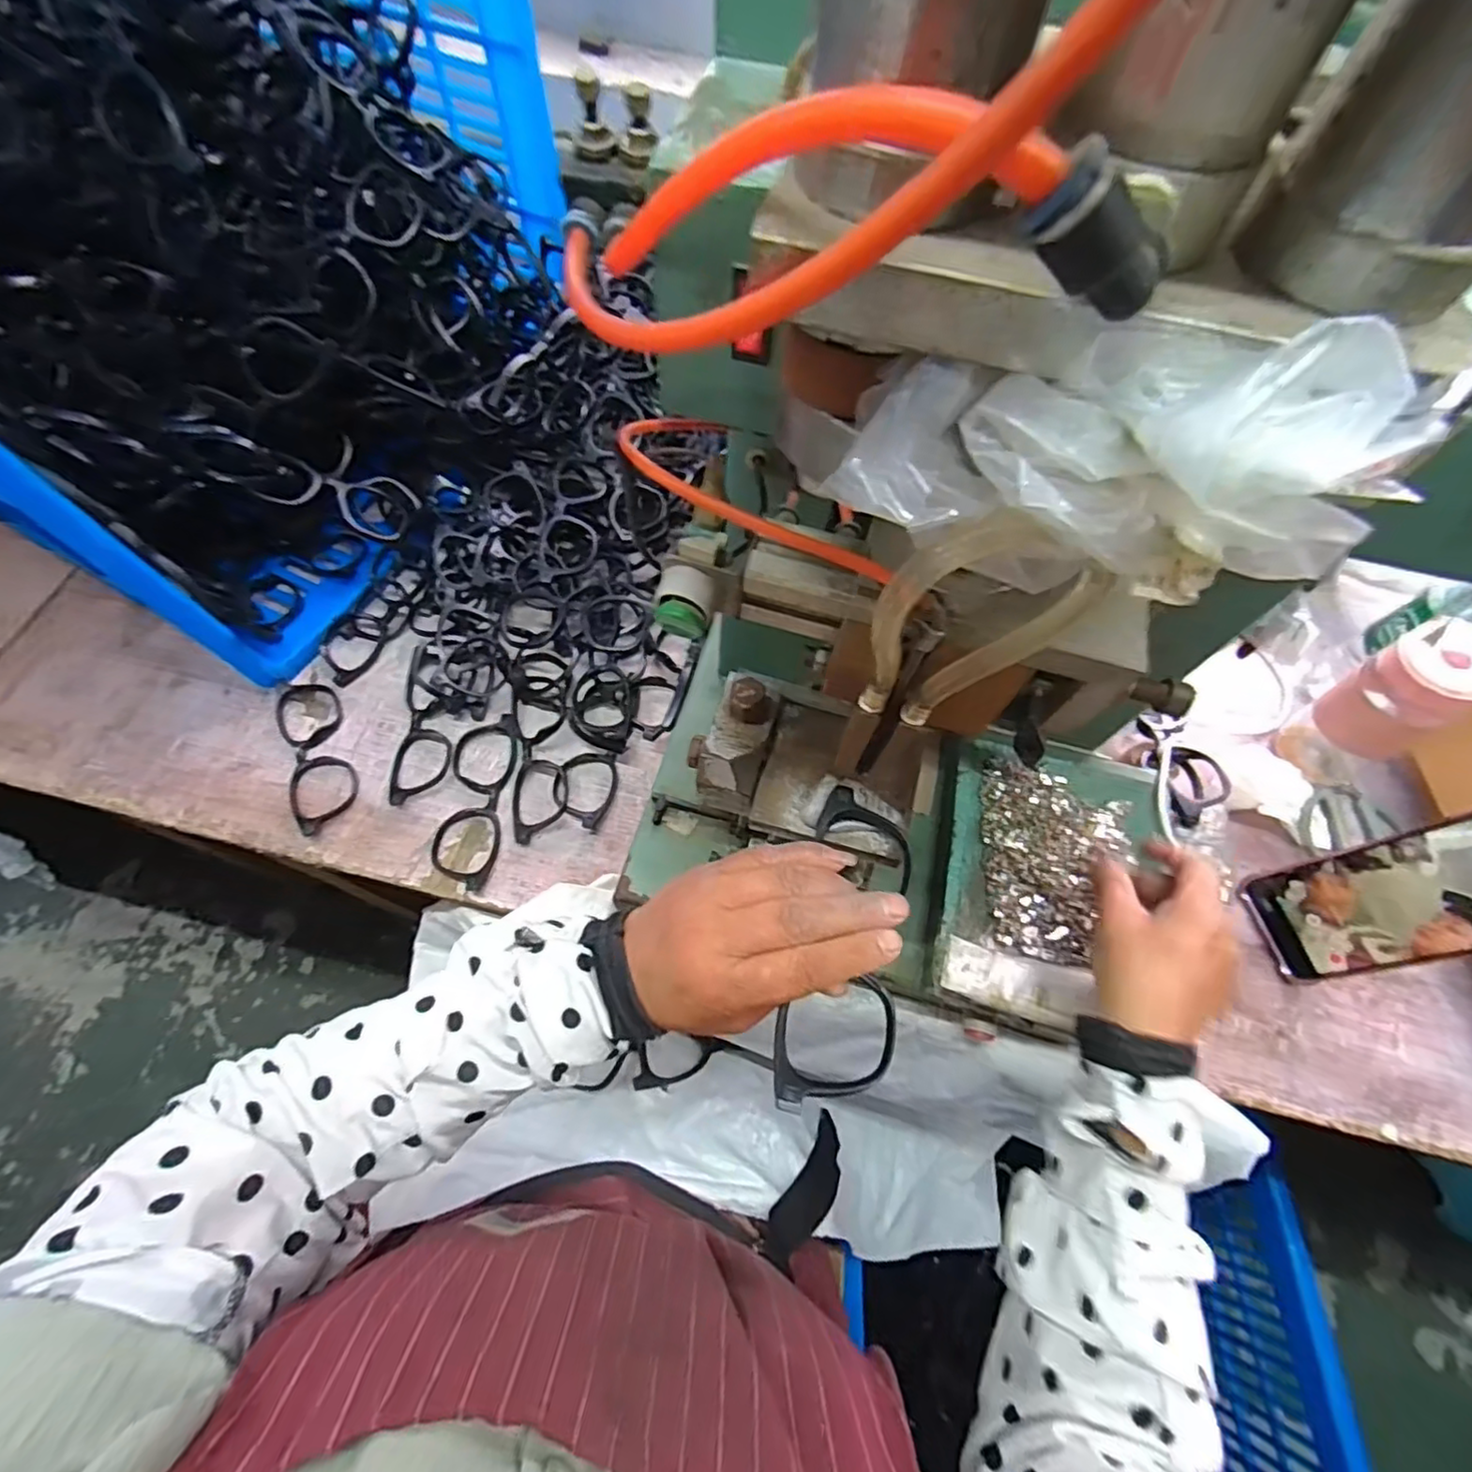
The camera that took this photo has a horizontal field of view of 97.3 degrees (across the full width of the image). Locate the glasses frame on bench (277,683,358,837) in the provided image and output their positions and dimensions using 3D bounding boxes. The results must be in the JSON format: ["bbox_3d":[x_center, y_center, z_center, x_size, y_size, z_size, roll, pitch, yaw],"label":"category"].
[{"bbox_3d":[-0.338,0.011,0.520,0.048,0.008,0.139,-22,65,-13],"label":"glasses frame on bench"}]

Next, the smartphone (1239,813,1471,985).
[{"bbox_3d":[0.436,0.109,0.425,0.016,0.167,0.076,3,60,-27],"label":"smartphone"}]

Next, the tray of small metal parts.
[{"bbox_3d":[0.210,0.093,0.434,0.136,0.019,0.189,15,63,6],"label":"tray of small metal parts"}]

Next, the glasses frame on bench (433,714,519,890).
[{"bbox_3d":[-0.202,0.048,0.501,0.048,0.011,0.137,3,63,0],"label":"glasses frame on bench"}]

